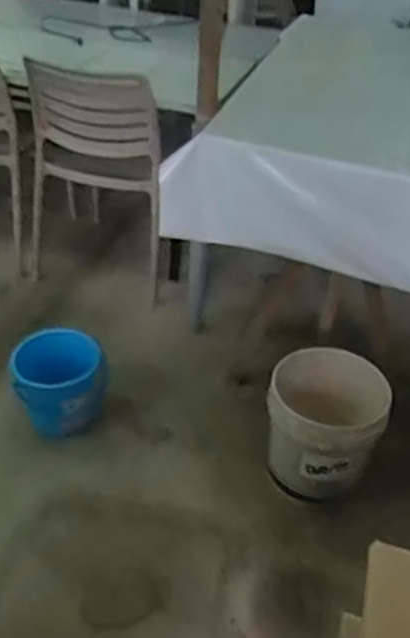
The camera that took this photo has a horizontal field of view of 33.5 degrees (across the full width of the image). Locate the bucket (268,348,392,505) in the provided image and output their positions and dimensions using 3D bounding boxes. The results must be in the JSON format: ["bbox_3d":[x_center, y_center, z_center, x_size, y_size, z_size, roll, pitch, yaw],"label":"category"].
[{"bbox_3d":[0.292,0.270,1.738,0.294,0.279,0.260,17,40,17],"label":"bucket"}]

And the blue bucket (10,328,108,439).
[{"bbox_3d":[-0.391,0.172,1.863,0.242,0.200,0.208,-7,39,-13],"label":"blue bucket"}]

